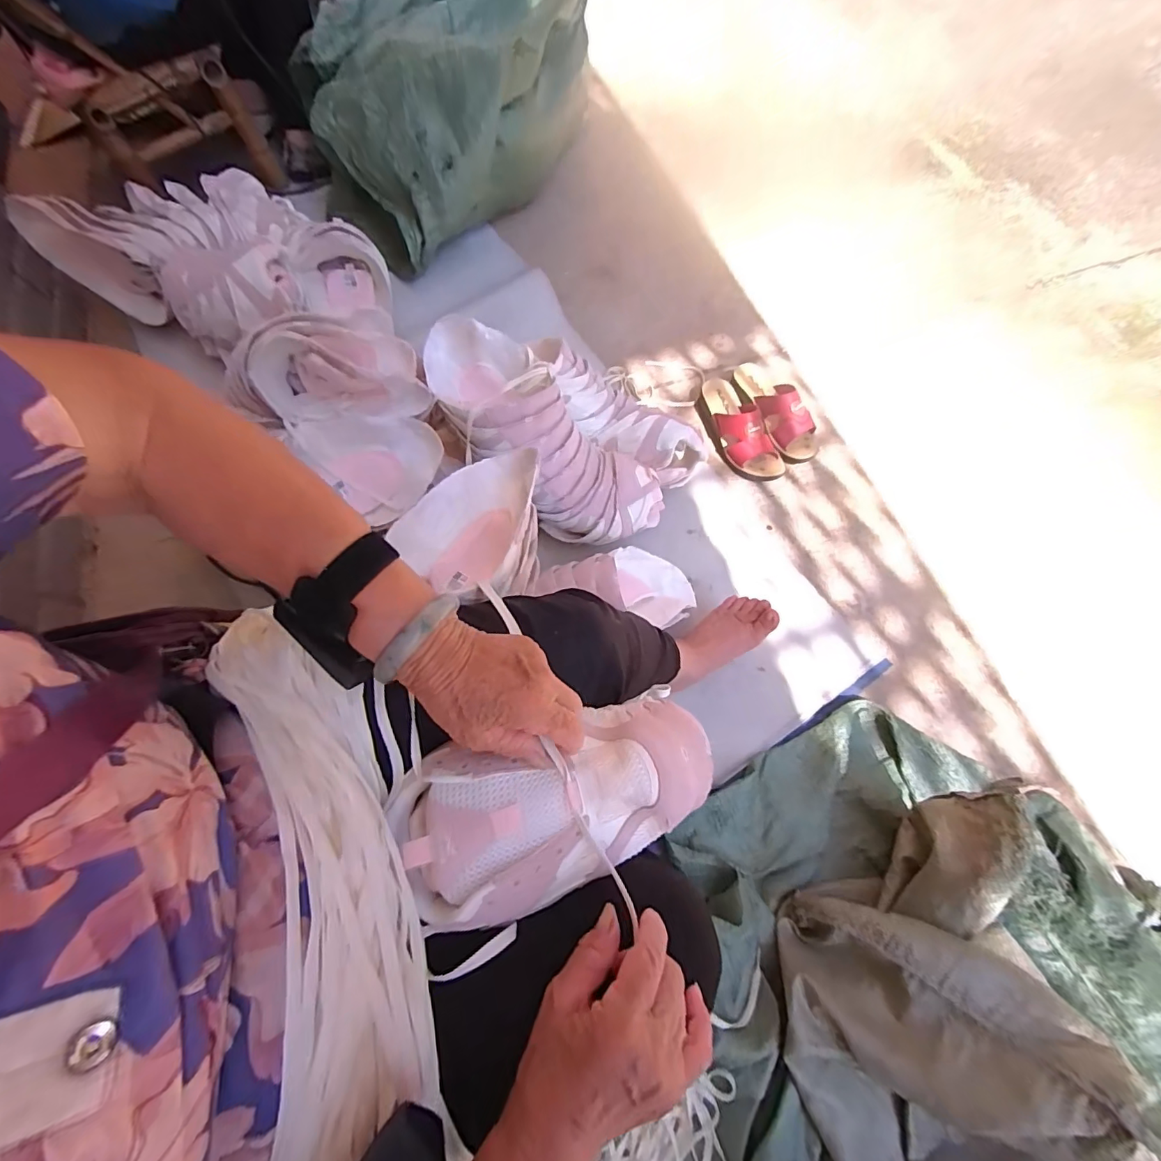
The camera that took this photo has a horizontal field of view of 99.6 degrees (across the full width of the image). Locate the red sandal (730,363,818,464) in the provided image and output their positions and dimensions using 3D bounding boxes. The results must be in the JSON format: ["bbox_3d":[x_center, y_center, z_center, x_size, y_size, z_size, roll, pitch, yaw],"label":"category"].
[{"bbox_3d":[0.364,-0.330,0.920,0.083,0.077,0.232,-18,70,-7],"label":"red sandal"}]

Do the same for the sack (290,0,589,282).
[{"bbox_3d":[-0.248,-1.043,1.057,0.684,0.315,0.497,-43,75,-13],"label":"sack"}]

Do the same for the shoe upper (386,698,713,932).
[{"bbox_3d":[-0.012,0.153,0.341,0.223,0.053,0.108,-16,71,-11],"label":"shoe upper"}]

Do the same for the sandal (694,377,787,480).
[{"bbox_3d":[0.291,-0.287,0.904,0.093,0.082,0.229,-20,71,-8],"label":"sandal"}]

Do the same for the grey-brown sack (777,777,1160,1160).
[{"bbox_3d":[0.452,0.620,0.500,0.324,0.178,0.669,-21,71,-8],"label":"grey-brown sack"}]

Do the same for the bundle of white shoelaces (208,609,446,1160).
[{"bbox_3d":[-0.166,0.177,0.301,0.095,0.063,0.349,-19,71,-10],"label":"bundle of white shoelaces"}]

